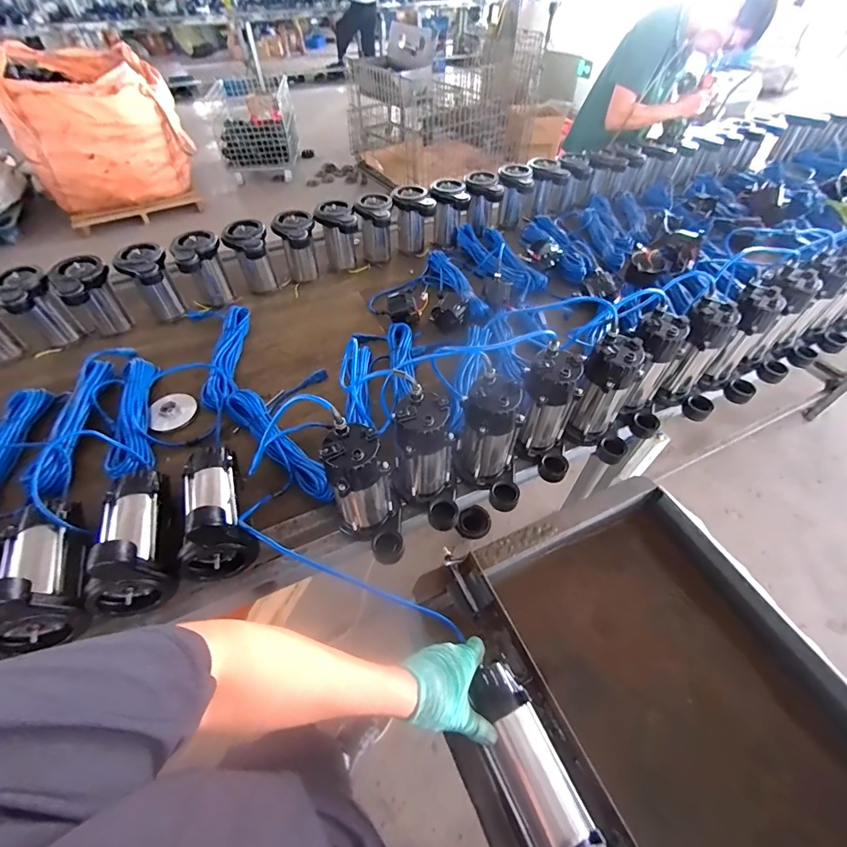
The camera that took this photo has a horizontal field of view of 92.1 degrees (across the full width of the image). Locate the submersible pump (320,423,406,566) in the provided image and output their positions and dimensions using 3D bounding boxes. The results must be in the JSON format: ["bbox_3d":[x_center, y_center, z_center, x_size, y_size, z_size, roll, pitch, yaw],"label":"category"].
[{"bbox_3d":[-0.088,0.116,0.684,0.147,0.226,0.099,31,58,23],"label":"submersible pump"}]

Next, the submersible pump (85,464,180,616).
[{"bbox_3d":[-0.504,0.172,0.689,0.110,0.147,0.235,-18,53,-14],"label":"submersible pump"}]

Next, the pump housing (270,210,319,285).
[{"bbox_3d":[-0.379,-0.525,1.260,0.119,0.195,0.137,-10,52,-8],"label":"pump housing"}]

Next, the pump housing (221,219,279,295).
[{"bbox_3d":[-0.503,-0.473,1.218,0.120,0.200,0.125,-18,53,-14],"label":"pump housing"}]

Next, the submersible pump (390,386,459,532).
[{"bbox_3d":[0.003,0.075,0.712,0.105,0.221,0.133,-6,51,-5],"label":"submersible pump"}]

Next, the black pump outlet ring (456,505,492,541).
[{"bbox_3d":[0.194,0.386,1.614,0.130,0.070,0.130,-36,81,-3],"label":"black pump outlet ring"}]

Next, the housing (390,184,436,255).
[{"bbox_3d":[-0.030,-0.682,1.374,0.133,0.188,0.150,-2,51,-2],"label":"housing"}]

